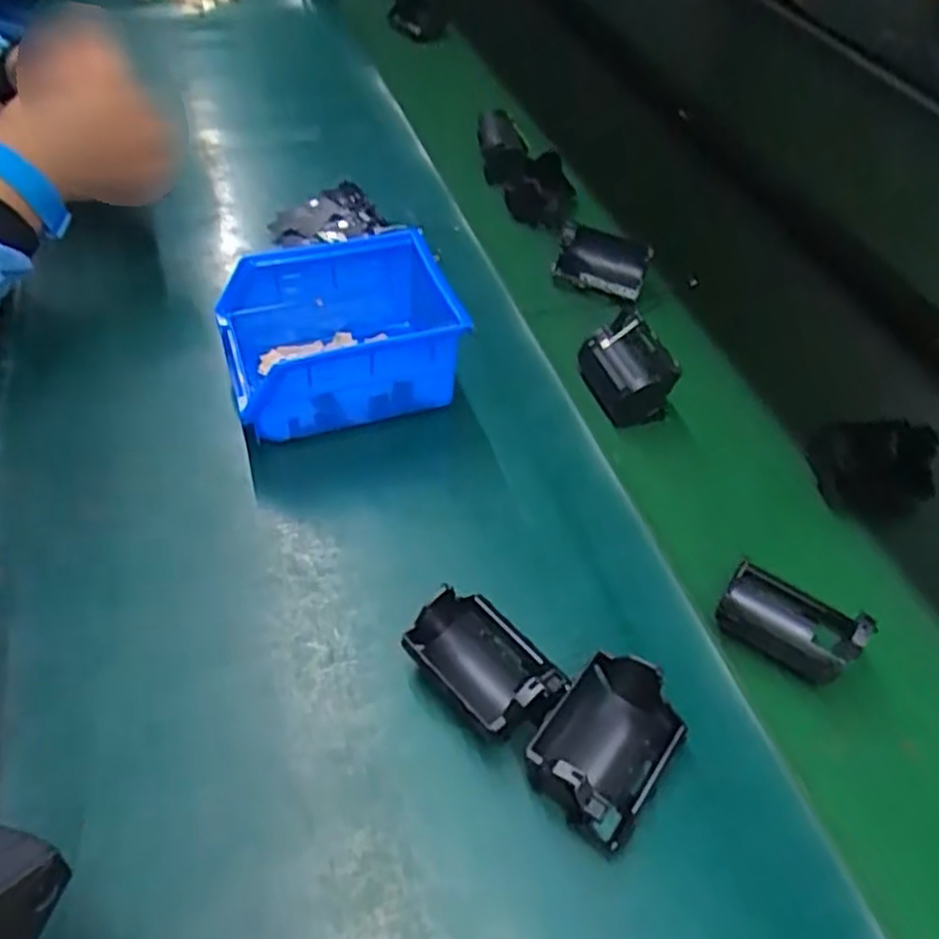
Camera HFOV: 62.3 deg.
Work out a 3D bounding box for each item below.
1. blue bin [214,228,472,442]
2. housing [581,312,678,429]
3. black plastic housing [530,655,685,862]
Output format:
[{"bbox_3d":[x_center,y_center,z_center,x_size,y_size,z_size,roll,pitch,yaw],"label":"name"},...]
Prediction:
[{"bbox_3d":[-0.079,-0.084,0.497,0.147,0.075,0.109,-12,51,-15],"label":"blue bin"},{"bbox_3d":[0.105,-0.069,0.517,0.040,0.044,0.064,-15,51,-17],"label":"housing"},{"bbox_3d":[0.061,0.121,0.342,0.052,0.042,0.074,30,53,21],"label":"black plastic housing"}]

